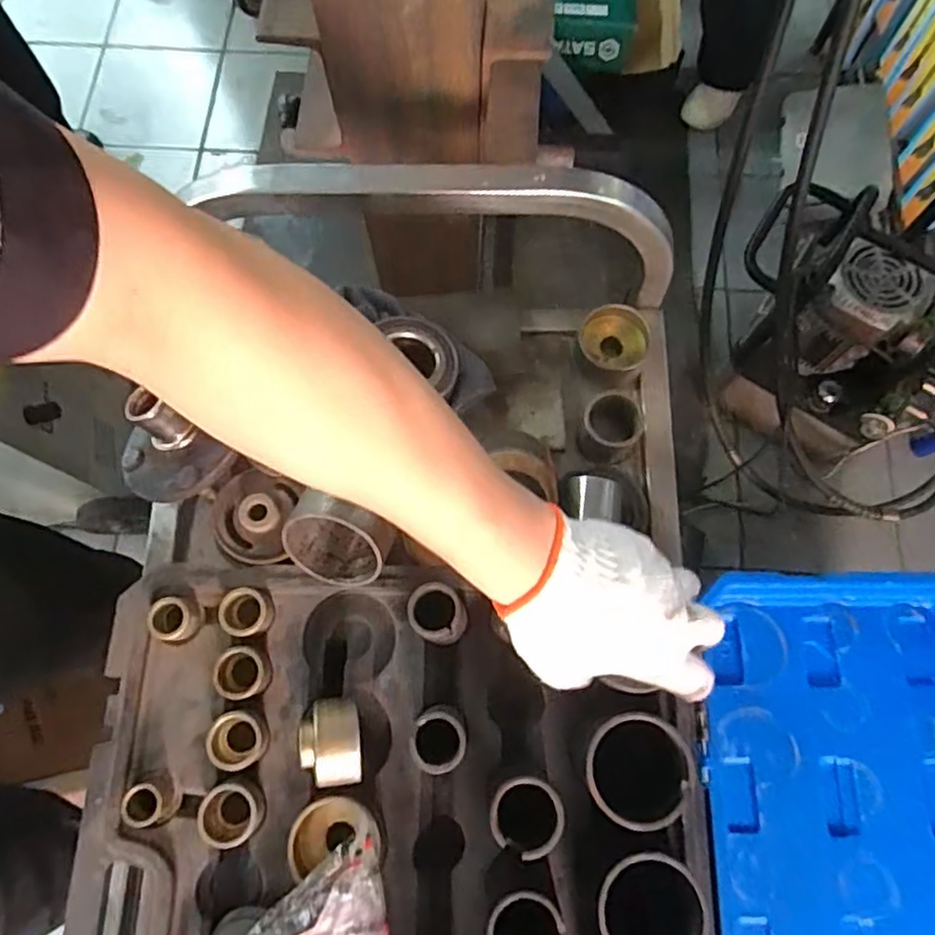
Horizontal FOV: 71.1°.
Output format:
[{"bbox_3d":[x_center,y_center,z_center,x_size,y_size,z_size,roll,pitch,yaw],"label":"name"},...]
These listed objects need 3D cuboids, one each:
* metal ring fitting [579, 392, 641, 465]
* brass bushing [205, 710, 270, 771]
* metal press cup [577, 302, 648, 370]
[{"bbox_3d":[0.120,-0.036,0.556,0.048,0.049,0.054,-17,74,-5],"label":"metal ring fitting"},{"bbox_3d":[-0.159,0.189,0.454,0.039,0.018,0.038,-1,73,0],"label":"brass bushing"},{"bbox_3d":[0.129,-0.113,0.577,0.058,0.020,0.059,0,73,0],"label":"metal press cup"}]

